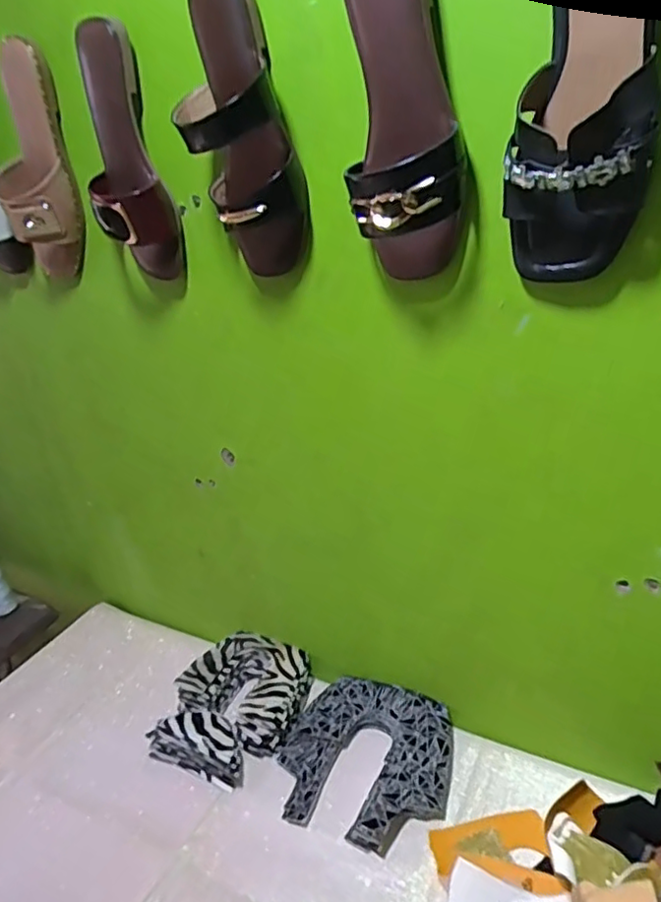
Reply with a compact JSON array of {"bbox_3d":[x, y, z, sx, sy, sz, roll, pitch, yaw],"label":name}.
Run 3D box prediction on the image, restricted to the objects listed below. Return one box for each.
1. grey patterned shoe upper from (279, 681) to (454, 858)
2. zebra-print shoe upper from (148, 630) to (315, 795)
[{"bbox_3d":[0.040,0.355,0.720,0.196,0.034,0.181,6,29,24],"label":"grey patterned shoe upper"},{"bbox_3d":[-0.123,0.332,0.813,0.170,0.054,0.192,6,29,25],"label":"zebra-print shoe upper"}]

